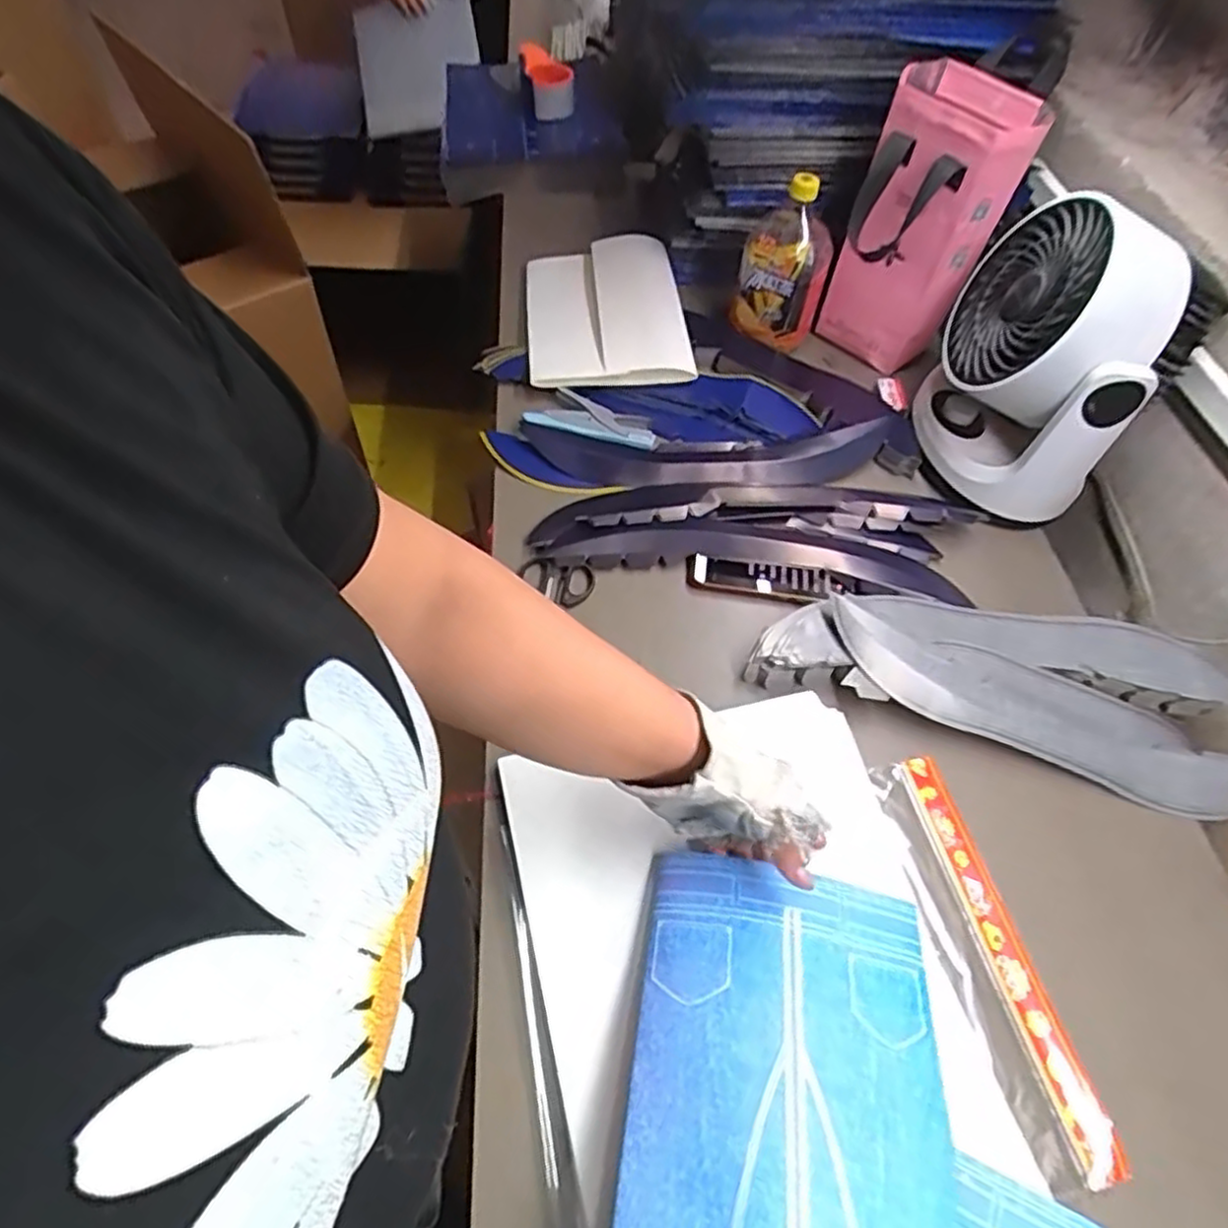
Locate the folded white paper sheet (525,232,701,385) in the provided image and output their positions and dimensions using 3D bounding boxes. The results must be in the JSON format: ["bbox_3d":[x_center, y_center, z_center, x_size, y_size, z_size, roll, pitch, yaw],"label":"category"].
[{"bbox_3d":[-0.012,-0.402,0.952,0.196,0.028,0.298,-1,55,-5],"label":"folded white paper sheet"}]

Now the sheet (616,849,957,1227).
[{"bbox_3d":[0.109,0.293,0.450,0.191,0.021,0.284,11,44,2],"label":"sheet"}]

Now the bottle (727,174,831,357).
[{"bbox_3d":[0.210,-0.431,0.899,0.105,0.178,0.090,16,55,6],"label":"bottle"}]

